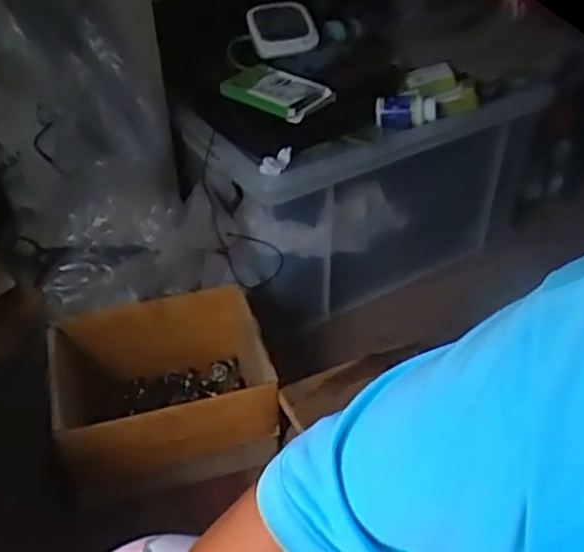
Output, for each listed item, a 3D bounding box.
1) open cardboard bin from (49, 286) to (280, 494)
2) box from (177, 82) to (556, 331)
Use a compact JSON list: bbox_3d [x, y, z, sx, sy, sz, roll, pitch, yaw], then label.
[{"bbox_3d":[-0.196,0.189,1.075,0.319,0.208,0.233,-9,41,-9],"label":"open cardboard bin"},{"bbox_3d":[0.126,-0.154,1.254,0.541,0.349,0.261,-21,45,-22],"label":"box"}]

